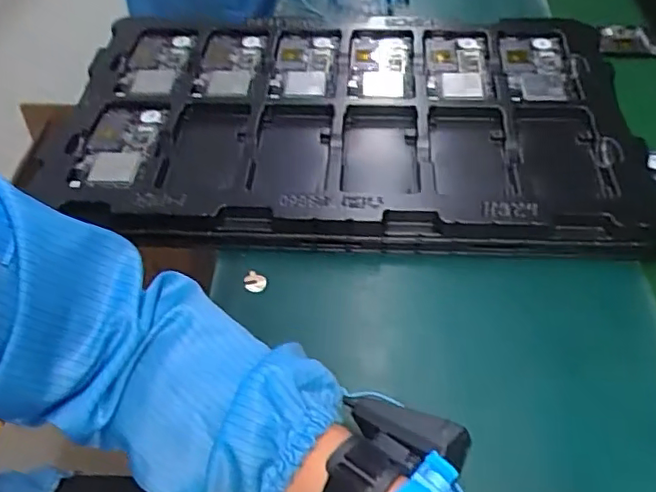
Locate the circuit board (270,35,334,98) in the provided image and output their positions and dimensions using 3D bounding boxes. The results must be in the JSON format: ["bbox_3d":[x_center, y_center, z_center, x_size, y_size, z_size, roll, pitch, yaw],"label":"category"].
[{"bbox_3d":[-0.030,-0.194,0.649,0.061,0.020,0.110,6,63,8],"label":"circuit board"}]

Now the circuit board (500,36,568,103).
[{"bbox_3d":[0.221,-0.191,0.640,0.070,0.006,0.102,0,61,-3],"label":"circuit board"}]

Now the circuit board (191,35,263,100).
[{"bbox_3d":[-0.110,-0.197,0.655,0.064,0.021,0.129,3,48,3],"label":"circuit board"}]

